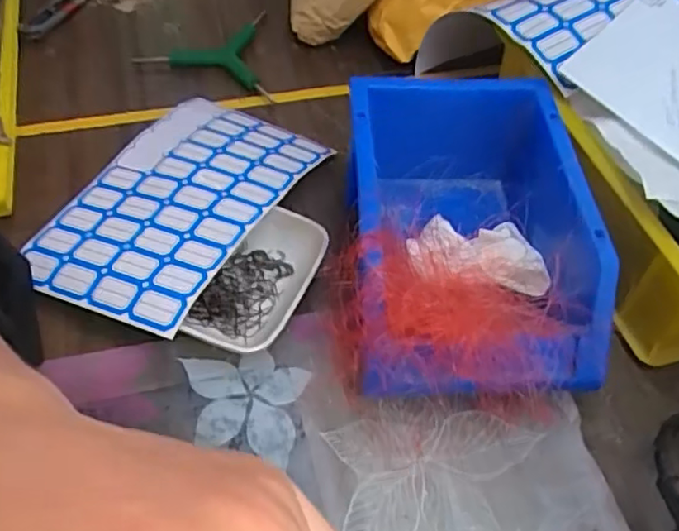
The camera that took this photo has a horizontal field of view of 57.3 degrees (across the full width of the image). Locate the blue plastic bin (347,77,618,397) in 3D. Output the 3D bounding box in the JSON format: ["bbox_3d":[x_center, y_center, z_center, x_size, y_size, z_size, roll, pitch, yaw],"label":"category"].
[{"bbox_3d":[0.066,-0.015,0.347,0.130,0.081,0.188,2,53,-3],"label":"blue plastic bin"}]

